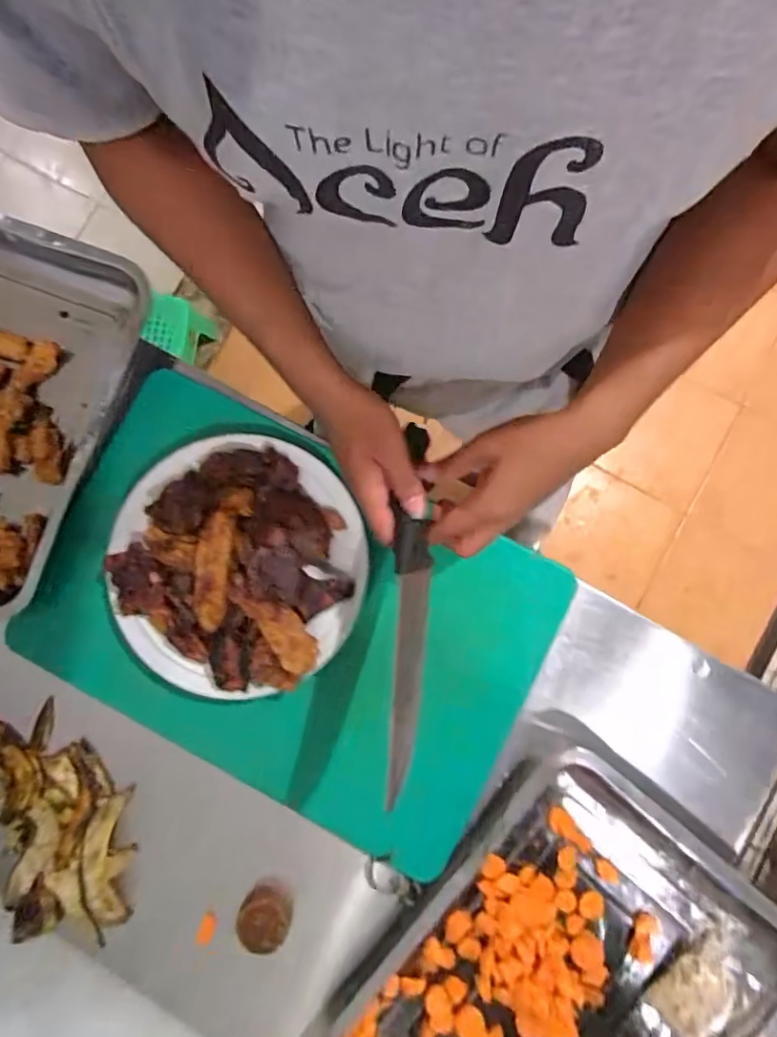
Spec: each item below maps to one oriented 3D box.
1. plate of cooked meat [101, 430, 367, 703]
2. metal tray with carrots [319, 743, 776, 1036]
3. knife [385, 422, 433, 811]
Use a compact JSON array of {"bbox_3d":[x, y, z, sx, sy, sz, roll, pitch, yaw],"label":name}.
[{"bbox_3d":[-0.132,0.035,0.460,0.212,0.056,0.219,0,79,1],"label":"plate of cooked meat"},{"bbox_3d":[0.135,0.390,0.436,0.254,0.048,0.343,42,82,8],"label":"metal tray with carrots"},{"bbox_3d":[0.016,0.052,0.388,0.026,0.027,0.262,3,67,2],"label":"knife"}]

